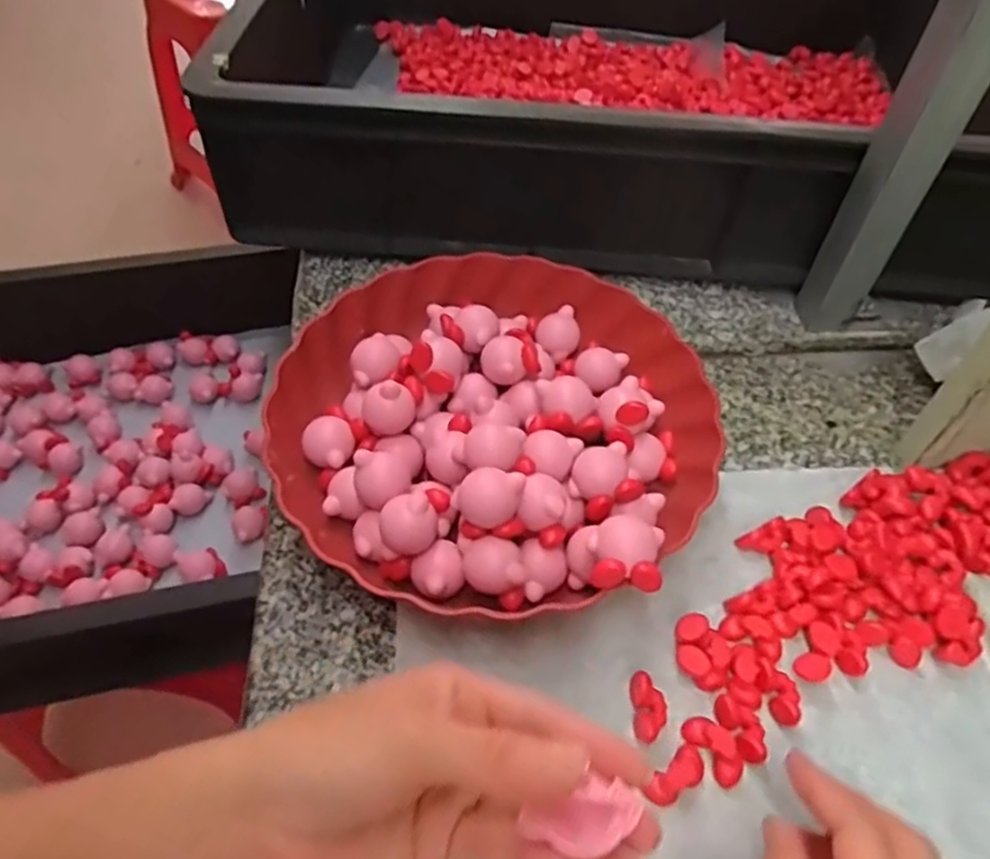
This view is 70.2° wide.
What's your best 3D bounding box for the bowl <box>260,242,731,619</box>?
[{"bbox_3d":[0.002,-0.004,0.411,0.236,0.071,0.224,1,52,-1],"label":"bowl"}]

